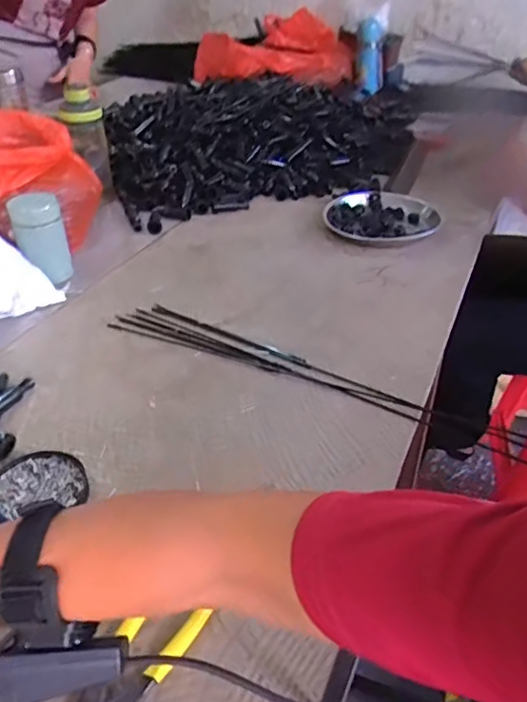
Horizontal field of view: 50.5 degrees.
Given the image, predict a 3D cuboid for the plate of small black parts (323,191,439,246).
[{"bbox_3d":[0.196,-0.223,0.933,0.184,0.037,0.184,0,38,0],"label":"plate of small black parts"}]

